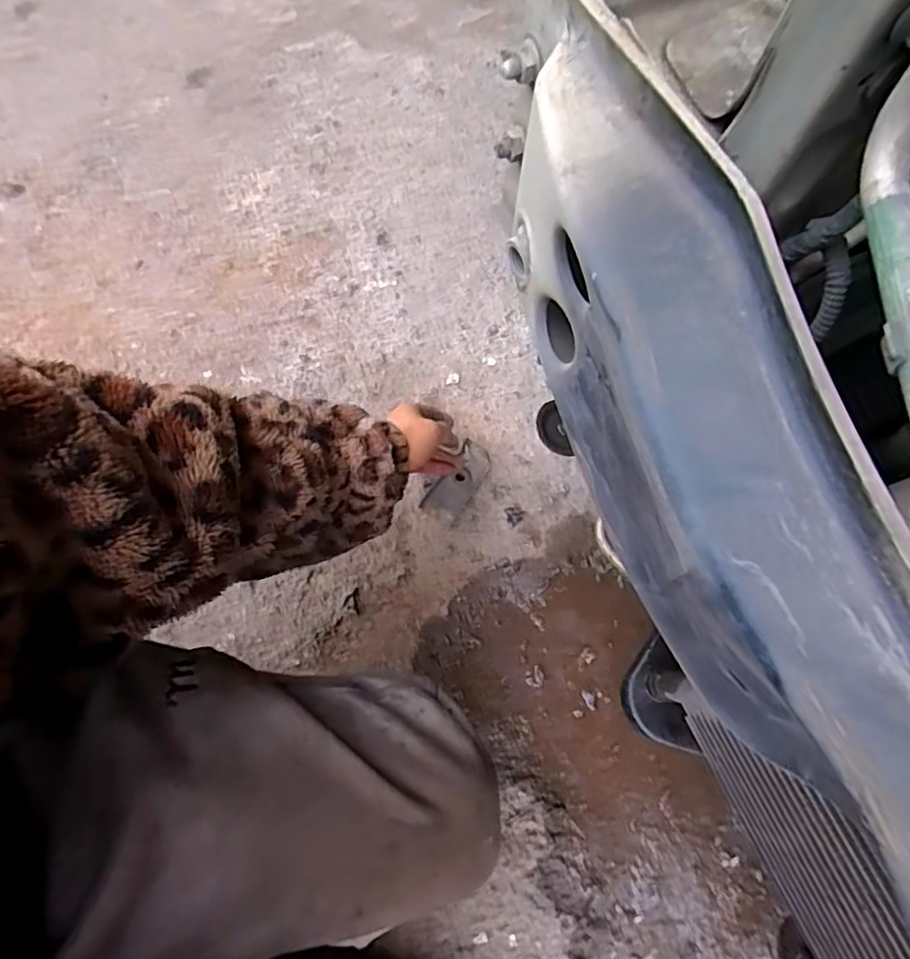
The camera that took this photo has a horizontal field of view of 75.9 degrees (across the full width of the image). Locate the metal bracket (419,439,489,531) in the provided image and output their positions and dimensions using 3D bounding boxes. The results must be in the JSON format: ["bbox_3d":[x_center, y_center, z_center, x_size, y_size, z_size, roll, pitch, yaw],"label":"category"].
[{"bbox_3d":[0.005,0.003,0.712,0.047,0.032,0.101,35,78,11],"label":"metal bracket"}]

